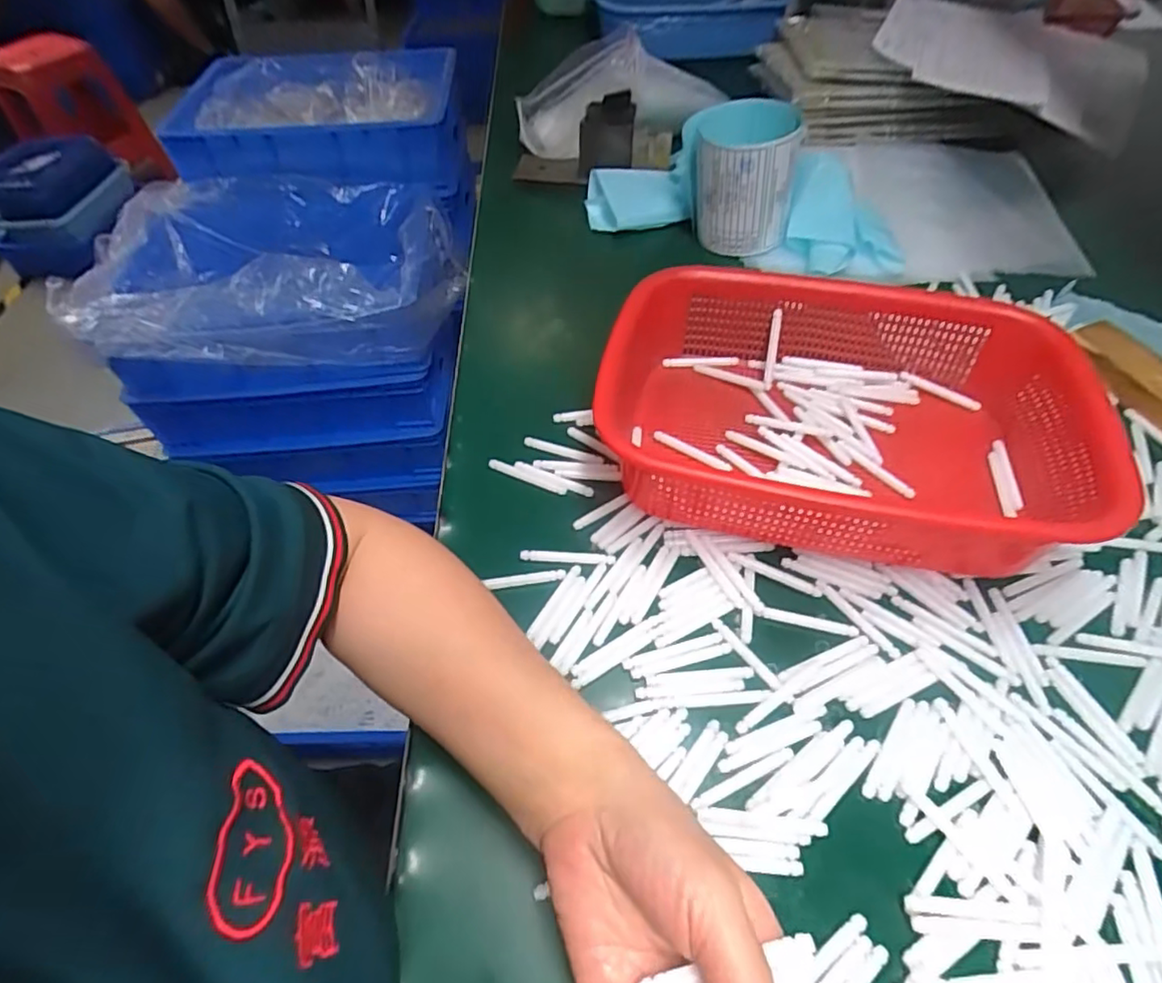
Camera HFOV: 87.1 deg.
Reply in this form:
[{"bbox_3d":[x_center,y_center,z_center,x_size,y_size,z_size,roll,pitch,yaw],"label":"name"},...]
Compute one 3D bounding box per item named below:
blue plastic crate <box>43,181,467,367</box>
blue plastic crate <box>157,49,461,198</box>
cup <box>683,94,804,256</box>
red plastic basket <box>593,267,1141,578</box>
[{"bbox_3d":[-0.406,-0.303,0.835,0.447,0.116,0.345,-5,52,-3],"label":"blue plastic crate"},{"bbox_3d":[-0.406,-0.592,0.972,0.414,0.119,0.299,-1,52,1],"label":"blue plastic crate"},{"bbox_3d":[0.151,-0.301,0.581,0.097,0.105,0.111,1,52,2],"label":"cup"},{"bbox_3d":[0.158,-0.050,0.403,0.281,0.079,0.208,10,53,9],"label":"red plastic basket"}]

